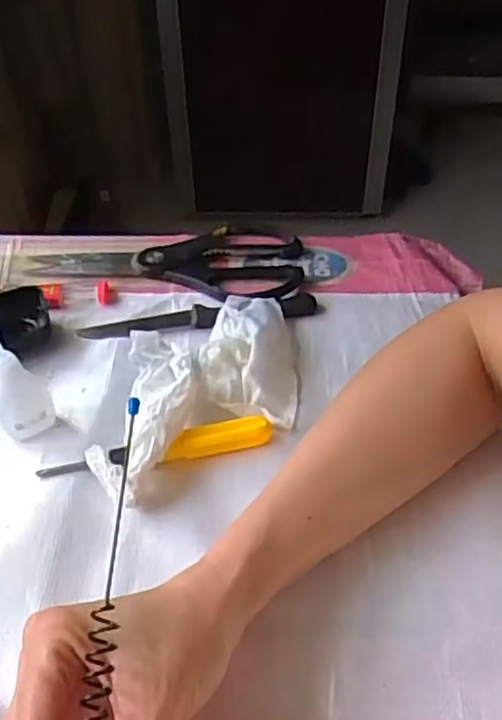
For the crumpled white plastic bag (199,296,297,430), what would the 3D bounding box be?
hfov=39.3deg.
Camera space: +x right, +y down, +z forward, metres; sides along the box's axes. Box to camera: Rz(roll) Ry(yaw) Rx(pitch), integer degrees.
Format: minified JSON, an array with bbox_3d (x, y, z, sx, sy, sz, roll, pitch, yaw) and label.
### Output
[{"bbox_3d":[-0.001,-0.006,0.486,0.064,0.028,0.116,2,45,2],"label":"crumpled white plastic bag"}]

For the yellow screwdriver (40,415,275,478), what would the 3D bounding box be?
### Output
[{"bbox_3d":[-0.057,0.056,0.435,0.142,0.017,0.016,-10,46,-10],"label":"yellow screwdriver"}]

